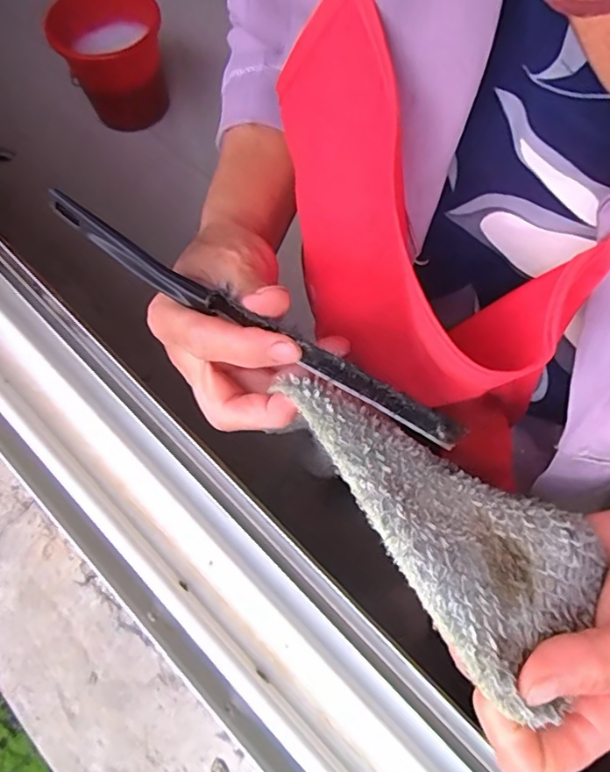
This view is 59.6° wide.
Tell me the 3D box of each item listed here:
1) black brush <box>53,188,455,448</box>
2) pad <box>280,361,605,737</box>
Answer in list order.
[{"bbox_3d":[-0.030,-0.033,0.234,0.216,0.020,0.011,31,71,16],"label":"black brush"},{"bbox_3d":[0.041,0.053,0.212,0.147,0.016,0.074,29,55,16],"label":"pad"}]

